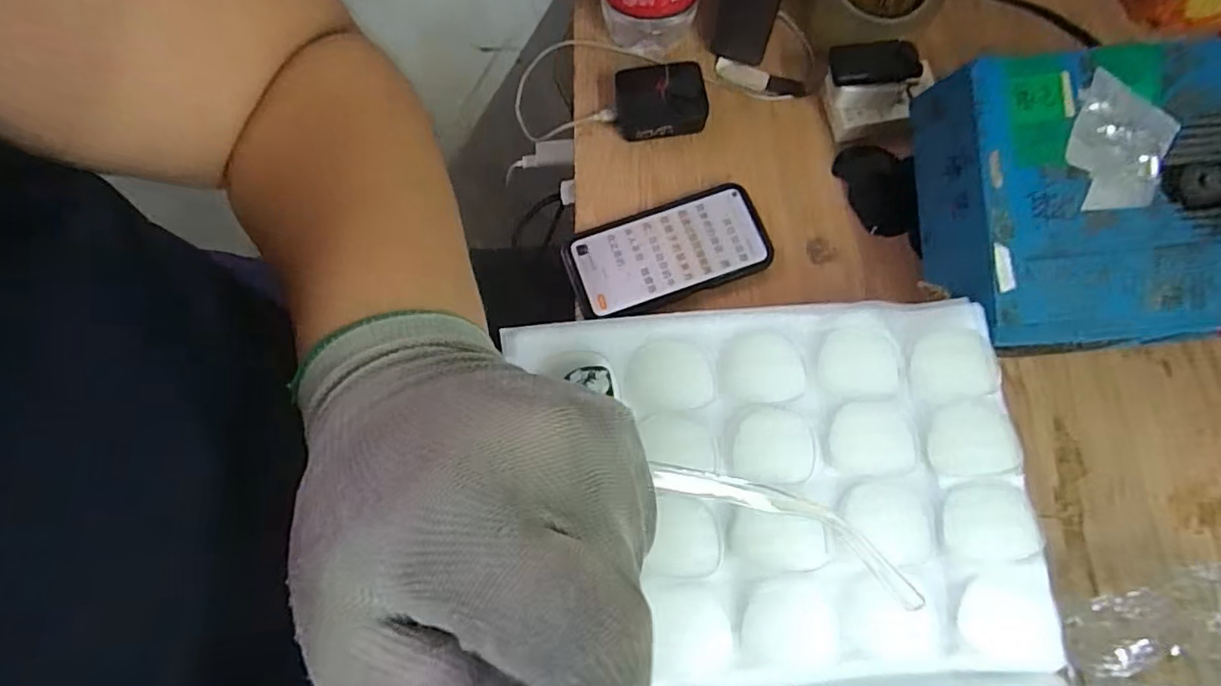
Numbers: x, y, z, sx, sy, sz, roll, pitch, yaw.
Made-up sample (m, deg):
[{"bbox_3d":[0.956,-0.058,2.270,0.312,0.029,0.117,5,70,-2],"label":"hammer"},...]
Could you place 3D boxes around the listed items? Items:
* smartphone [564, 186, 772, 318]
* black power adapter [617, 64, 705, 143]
[{"bbox_3d":[0.047,-0.073,0.495,0.162,0.014,0.084,-19,74,-3],"label":"smartphone"},{"bbox_3d":[0.045,-0.212,0.529,0.079,0.034,0.056,-4,74,1],"label":"black power adapter"}]

